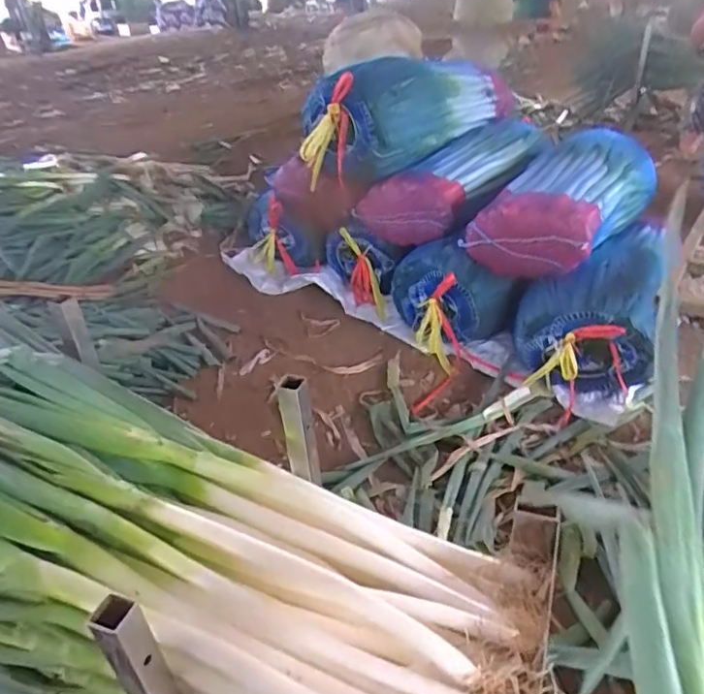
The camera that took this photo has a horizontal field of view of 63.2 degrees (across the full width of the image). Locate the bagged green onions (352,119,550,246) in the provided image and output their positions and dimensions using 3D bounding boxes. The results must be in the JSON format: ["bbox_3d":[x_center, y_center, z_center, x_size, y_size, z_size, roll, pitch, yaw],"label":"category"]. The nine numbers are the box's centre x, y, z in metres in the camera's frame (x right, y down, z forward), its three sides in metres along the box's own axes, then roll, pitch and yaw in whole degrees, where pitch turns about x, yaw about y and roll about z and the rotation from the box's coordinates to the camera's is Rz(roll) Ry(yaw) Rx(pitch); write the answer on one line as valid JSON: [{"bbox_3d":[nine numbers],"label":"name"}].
[{"bbox_3d":[0.304,-0.458,1.570,0.319,0.178,0.552,22,41,32],"label":"bagged green onions"}]

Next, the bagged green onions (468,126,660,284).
[{"bbox_3d":[0.523,-0.344,1.390,0.256,0.212,0.526,22,41,32],"label":"bagged green onions"}]

